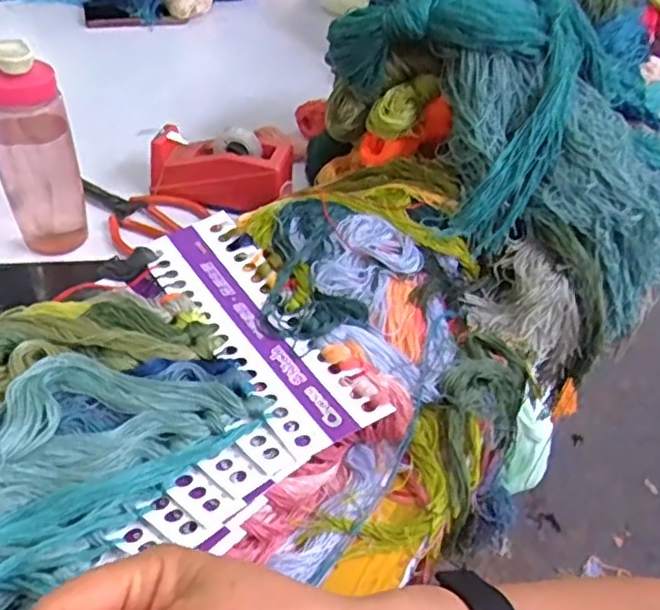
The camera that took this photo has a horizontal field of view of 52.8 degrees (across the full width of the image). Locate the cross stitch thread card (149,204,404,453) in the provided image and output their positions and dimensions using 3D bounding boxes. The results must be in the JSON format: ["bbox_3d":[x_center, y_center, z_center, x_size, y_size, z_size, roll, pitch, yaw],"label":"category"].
[{"bbox_3d":[-0.059,0.011,0.515,0.078,0.011,0.243,-23,54,-30],"label":"cross stitch thread card"}]

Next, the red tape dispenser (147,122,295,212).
[{"bbox_3d":[-0.119,-0.151,0.735,0.155,0.066,0.062,11,43,5],"label":"red tape dispenser"}]

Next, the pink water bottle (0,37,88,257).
[{"bbox_3d":[-0.271,-0.144,0.615,0.067,0.202,0.061,-10,45,-16],"label":"pink water bottle"}]

